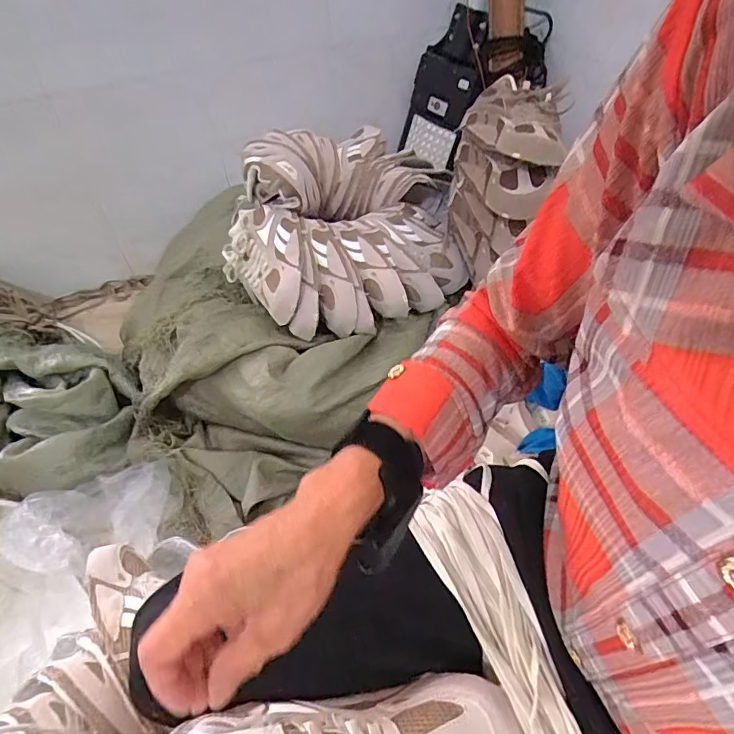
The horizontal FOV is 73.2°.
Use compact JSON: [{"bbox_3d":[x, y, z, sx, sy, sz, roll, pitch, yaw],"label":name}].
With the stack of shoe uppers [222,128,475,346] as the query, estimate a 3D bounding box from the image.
[{"bbox_3d":[-0.026,-0.277,0.903,0.399,0.213,0.492,5,48,7],"label":"stack of shoe uppers"}]

